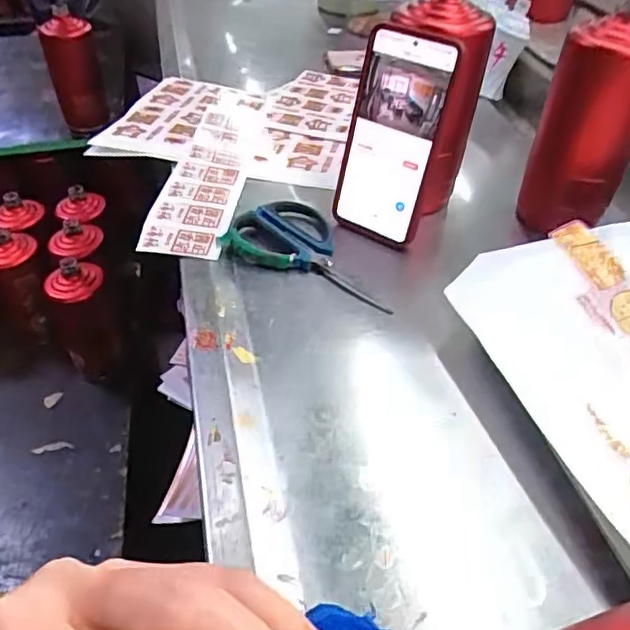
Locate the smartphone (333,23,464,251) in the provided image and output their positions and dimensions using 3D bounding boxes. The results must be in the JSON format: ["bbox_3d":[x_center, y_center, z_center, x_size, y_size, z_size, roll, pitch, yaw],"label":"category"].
[{"bbox_3d":[0.063,-0.147,0.507,0.086,0.170,0.015,28,31,27],"label":"smartphone"}]

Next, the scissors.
[{"bbox_3d":[0.003,-0.059,0.512,0.159,0.012,0.089,23,47,23],"label":"scissors"}]

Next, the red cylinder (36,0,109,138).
[{"bbox_3d":[-0.412,-0.414,1.038,0.082,0.187,0.076,-20,46,-21],"label":"red cylinder"}]

